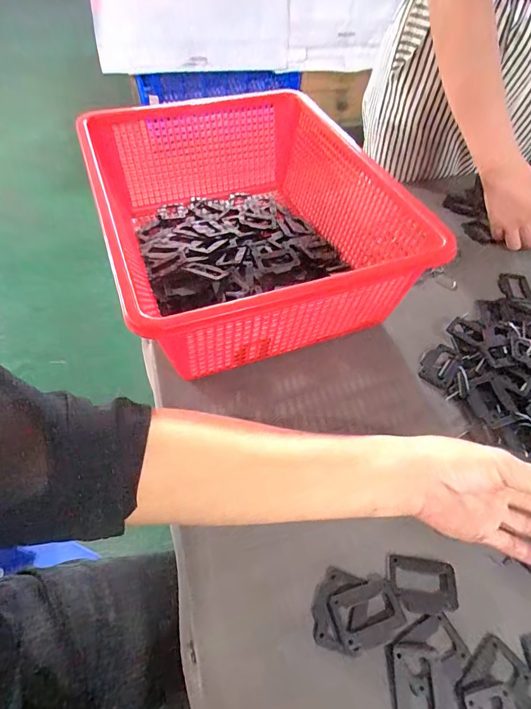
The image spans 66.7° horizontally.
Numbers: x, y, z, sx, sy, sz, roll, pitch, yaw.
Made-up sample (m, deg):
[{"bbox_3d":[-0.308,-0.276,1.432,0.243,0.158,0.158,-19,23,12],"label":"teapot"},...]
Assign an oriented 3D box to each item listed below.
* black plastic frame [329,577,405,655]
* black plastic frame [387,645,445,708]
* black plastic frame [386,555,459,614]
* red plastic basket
[{"bbox_3d":[0.076,0.191,0.299,0.052,0.004,0.037,-14,55,-14],"label":"black plastic frame"},{"bbox_3d":[0.103,0.230,0.275,0.035,0.004,0.050,5,52,1],"label":"black plastic frame"},{"bbox_3d":[0.122,0.179,0.313,0.051,0.004,0.037,7,52,3],"label":"black plastic frame"},{"bbox_3d":[-0.029,-0.162,0.480,0.297,0.143,0.392,-16,55,-15],"label":"red plastic basket"}]

